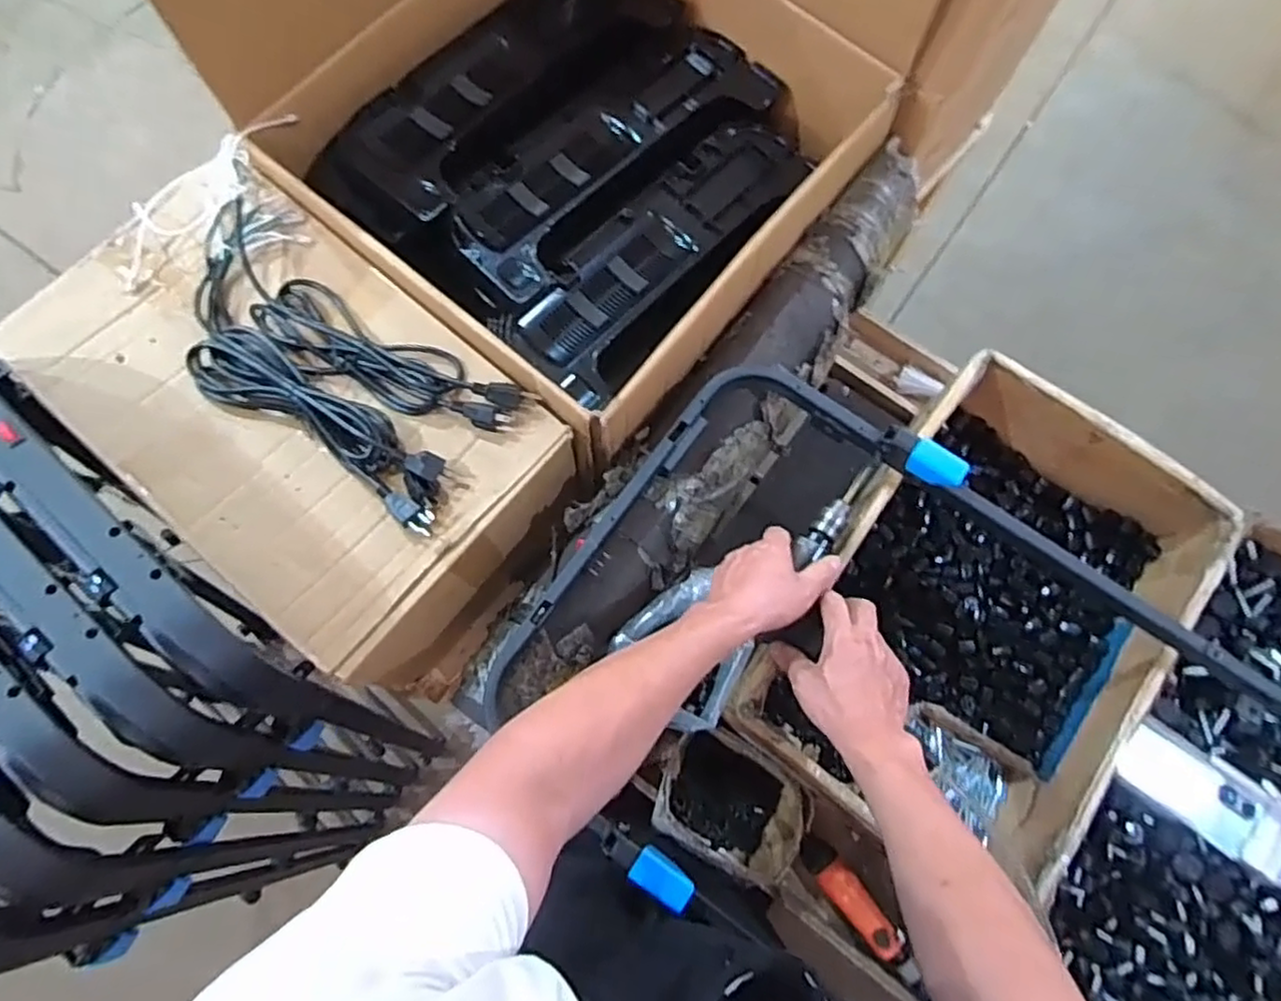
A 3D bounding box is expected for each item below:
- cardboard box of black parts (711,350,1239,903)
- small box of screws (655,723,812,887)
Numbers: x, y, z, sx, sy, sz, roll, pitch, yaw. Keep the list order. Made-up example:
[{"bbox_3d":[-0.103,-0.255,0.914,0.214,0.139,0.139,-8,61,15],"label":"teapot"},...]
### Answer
[{"bbox_3d":[0.381,0.131,0.800,0.342,0.156,0.522,36,78,9],"label":"cardboard box of black parts"},{"bbox_3d":[0.106,0.361,0.814,0.168,0.085,0.142,28,77,7],"label":"small box of screws"}]

